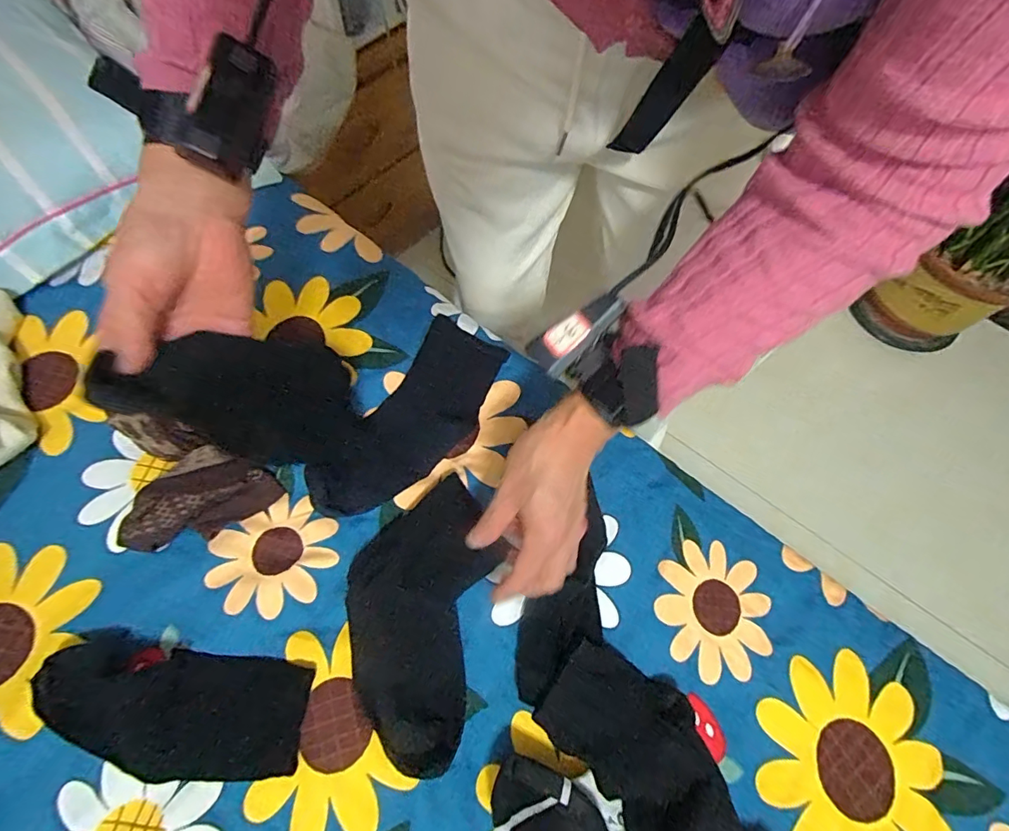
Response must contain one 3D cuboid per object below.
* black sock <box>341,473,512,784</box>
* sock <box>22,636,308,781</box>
[{"bbox_3d":[-0.073,0.155,0.408,0.118,0.015,0.212,15,67,3],"label":"black sock"},{"bbox_3d":[-0.252,0.223,0.372,0.194,0.013,0.086,9,67,1],"label":"sock"}]

